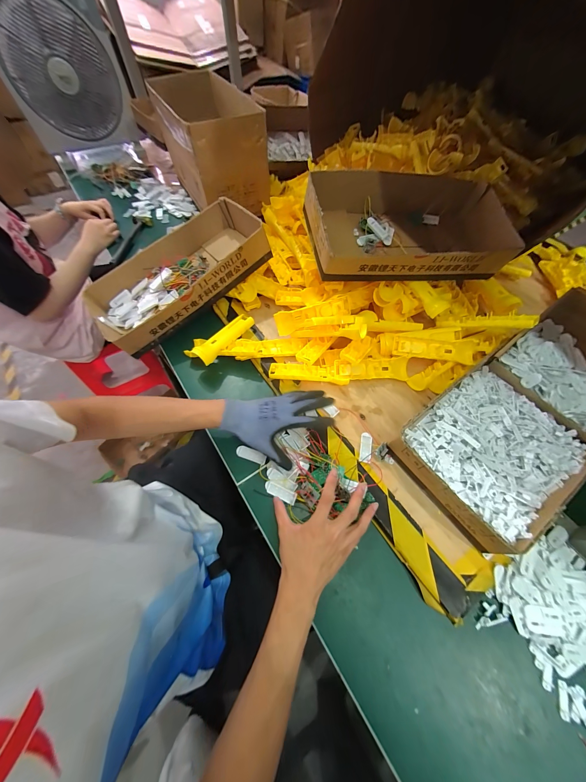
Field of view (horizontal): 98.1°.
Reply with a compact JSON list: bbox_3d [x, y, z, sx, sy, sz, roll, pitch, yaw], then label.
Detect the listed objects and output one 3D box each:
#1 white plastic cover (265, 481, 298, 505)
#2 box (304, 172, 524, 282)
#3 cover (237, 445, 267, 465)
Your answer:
[{"bbox_3d":[-0.022,0.173,0.435,0.057,0.013,0.019,23,63,11],"label":"white plastic cover"},{"bbox_3d":[0.244,-0.345,0.535,0.416,0.115,0.220,-6,61,-5],"label":"box"},{"bbox_3d":[-0.077,0.119,0.472,0.058,0.007,0.019,18,62,9],"label":"cover"}]

